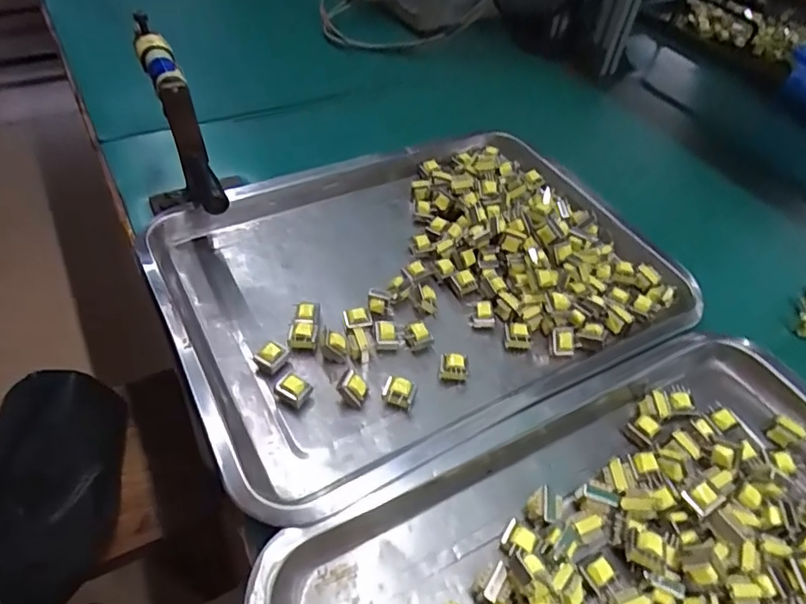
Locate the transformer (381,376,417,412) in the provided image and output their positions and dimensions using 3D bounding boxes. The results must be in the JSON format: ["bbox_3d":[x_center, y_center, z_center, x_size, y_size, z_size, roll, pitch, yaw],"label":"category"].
[{"bbox_3d":[-0.003,0.061,0.353,0.021,0.016,0.015,22,51,14],"label":"transformer"}]

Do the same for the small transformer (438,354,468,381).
[{"bbox_3d":[0.035,0.046,0.370,0.019,0.018,0.014,6,49,0],"label":"small transformer"}]

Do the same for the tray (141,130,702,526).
[{"bbox_3d":[0.022,-0.028,0.426,0.388,0.031,0.279,-21,54,-22],"label":"tray"}]

